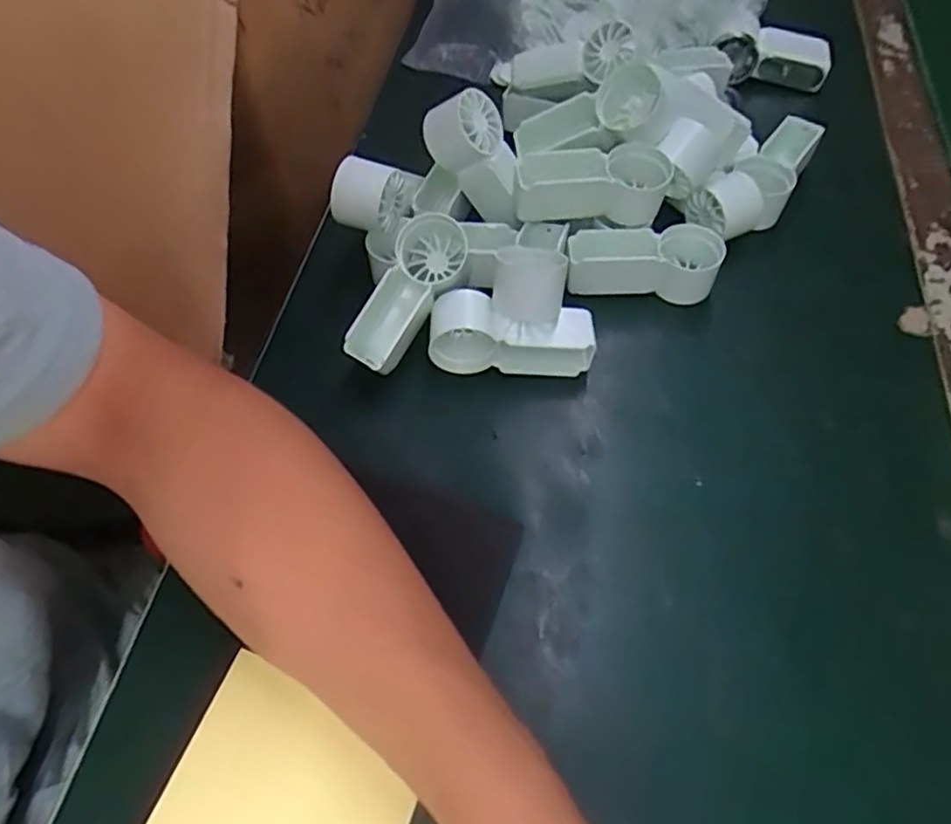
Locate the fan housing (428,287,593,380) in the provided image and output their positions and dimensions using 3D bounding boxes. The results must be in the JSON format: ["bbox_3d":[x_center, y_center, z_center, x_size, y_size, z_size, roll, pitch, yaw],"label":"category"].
[{"bbox_3d":[0.021,-0.044,0.394,0.093,0.038,0.033,1,58,0],"label":"fan housing"}]

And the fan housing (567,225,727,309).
[{"bbox_3d":[0.104,-0.093,0.424,0.093,0.036,0.041,3,58,1],"label":"fan housing"}]

